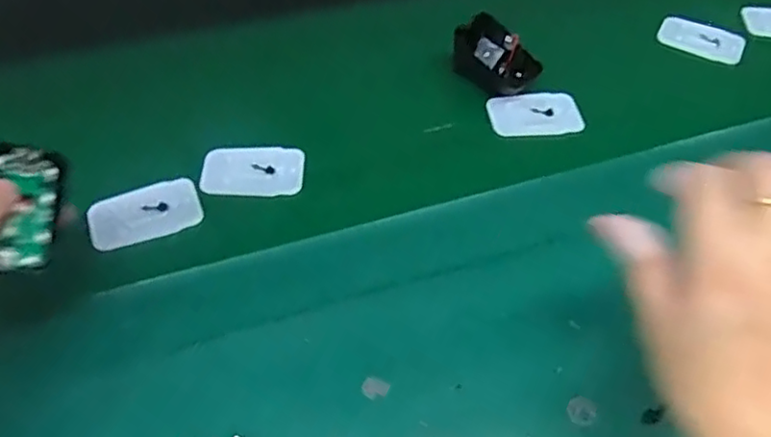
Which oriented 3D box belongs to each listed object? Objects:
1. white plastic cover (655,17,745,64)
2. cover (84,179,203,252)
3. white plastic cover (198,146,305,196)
[{"bbox_3d":[0.277,-0.156,0.557,0.069,0.012,0.034,24,54,16],"label":"white plastic cover"},{"bbox_3d":[-0.158,-0.003,0.419,0.069,0.011,0.040,-19,54,-17],"label":"cover"},{"bbox_3d":[-0.093,-0.034,0.450,0.071,0.010,0.046,0,51,-2],"label":"white plastic cover"}]

